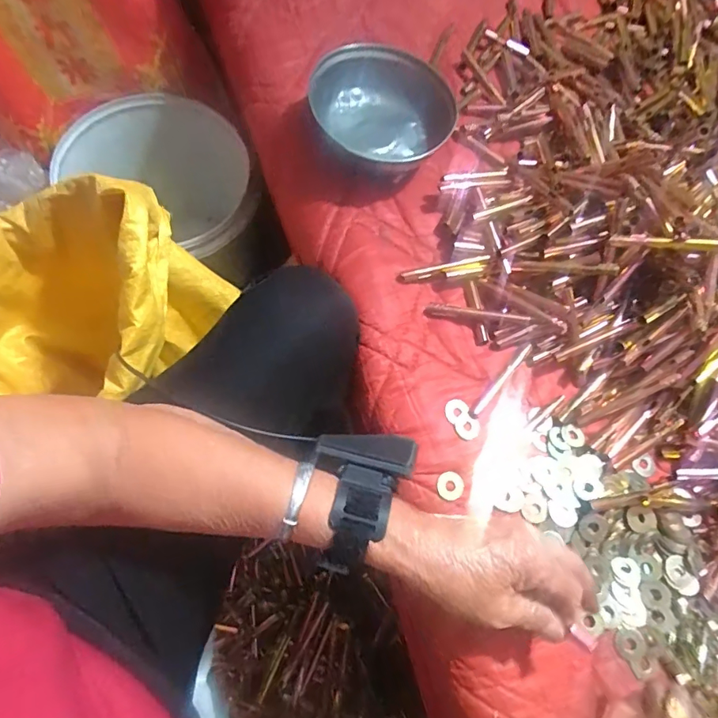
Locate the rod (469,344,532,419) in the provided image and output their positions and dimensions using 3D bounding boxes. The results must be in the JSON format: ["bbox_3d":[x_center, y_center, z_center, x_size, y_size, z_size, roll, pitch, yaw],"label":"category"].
[{"bbox_3d":[0.126,0.020,0.416,0.008,0.006,0.089,42,70,8],"label":"rod"}]

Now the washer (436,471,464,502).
[{"bbox_3d":[0.074,0.102,0.377,0.023,0.004,0.022,2,70,-7],"label":"washer"}]

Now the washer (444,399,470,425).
[{"bbox_3d":[0.083,0.044,0.399,0.019,0.004,0.023,44,69,6],"label":"washer"}]

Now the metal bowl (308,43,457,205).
[{"bbox_3d":[0.026,-0.238,0.465,0.131,0.062,0.142,2,70,-7],"label":"metal bowl"}]

